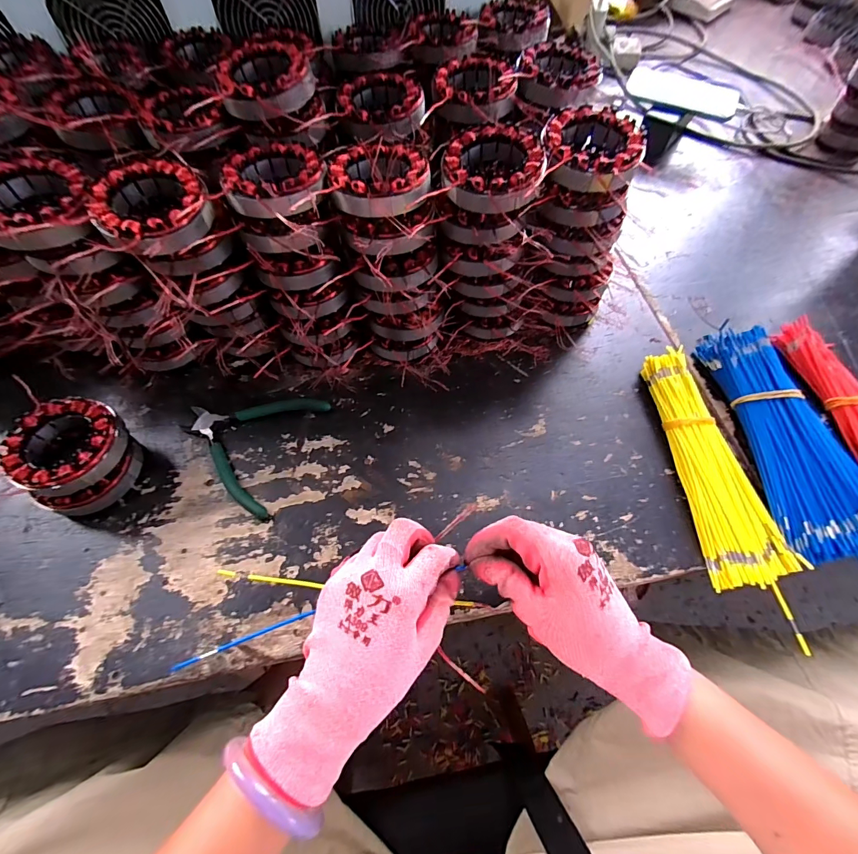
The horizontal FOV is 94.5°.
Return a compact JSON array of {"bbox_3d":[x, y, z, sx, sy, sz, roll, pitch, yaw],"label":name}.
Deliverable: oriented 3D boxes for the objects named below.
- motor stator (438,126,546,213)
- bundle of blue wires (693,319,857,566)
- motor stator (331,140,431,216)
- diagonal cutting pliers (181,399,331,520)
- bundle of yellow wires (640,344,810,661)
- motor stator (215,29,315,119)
[{"bbox_3d":[0.055,-0.225,0.350,0.085,0.032,0.090,3,63,0],"label":"motor stator"},{"bbox_3d":[0.359,0.004,0.401,0.094,0.040,0.257,-5,63,-3],"label":"bundle of blue wires"},{"bbox_3d":[-0.041,-0.218,0.348,0.083,0.029,0.088,0,63,-1],"label":"motor stator"},{"bbox_3d":[-0.192,0.009,0.413,0.130,0.012,0.137,19,64,9],"label":"diagonal cutting pliers"},{"bbox_3d":[0.280,0.046,0.386,0.069,0.027,0.271,-2,63,-2],"label":"bundle of yellow wires"},{"bbox_3d":[-0.152,-0.323,0.375,0.090,0.039,0.093,-18,64,-10],"label":"motor stator"}]

